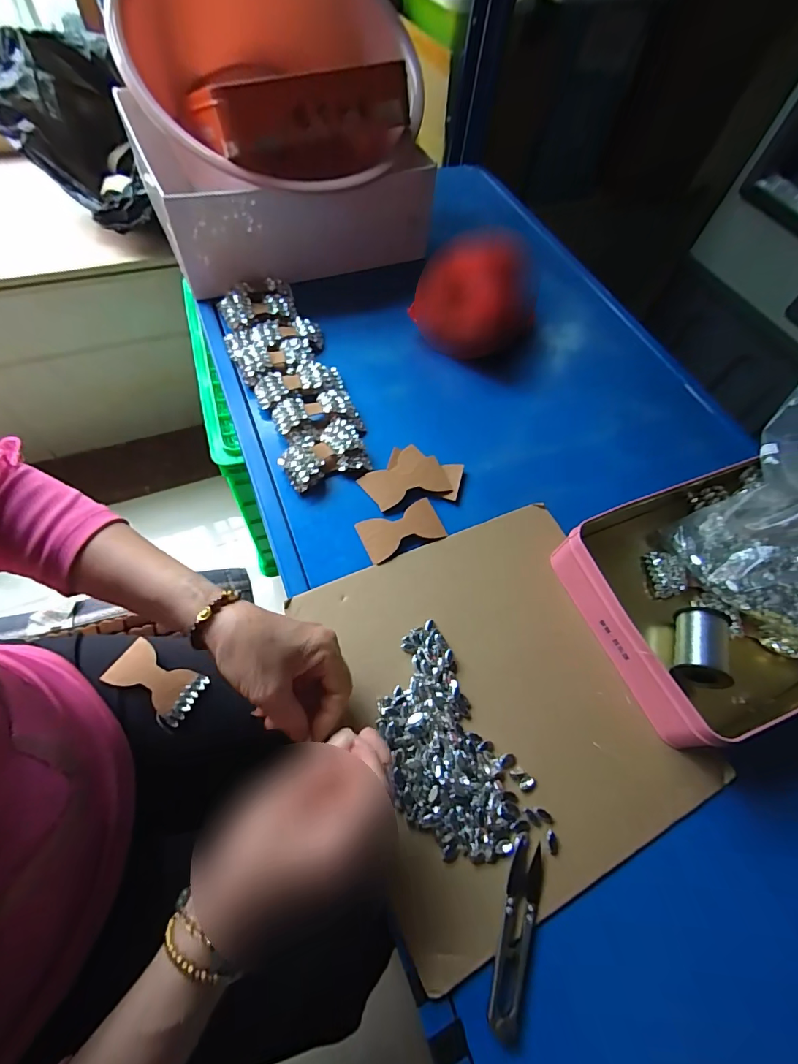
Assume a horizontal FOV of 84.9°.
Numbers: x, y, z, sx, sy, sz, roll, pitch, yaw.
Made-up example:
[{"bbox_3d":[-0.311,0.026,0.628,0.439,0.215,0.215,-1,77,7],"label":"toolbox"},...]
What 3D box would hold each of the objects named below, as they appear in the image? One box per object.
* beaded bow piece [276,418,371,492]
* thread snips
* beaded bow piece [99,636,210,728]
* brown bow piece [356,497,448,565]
[{"bbox_3d":[-0.078,-0.080,0.462,0.085,0.025,0.057,-22,63,-17],"label":"beaded bow piece"},{"bbox_3d":[0.078,0.265,0.289,0.022,0.005,0.097,18,59,6],"label":"thread snips"},{"bbox_3d":[-0.229,0.140,0.411,0.083,0.011,0.047,26,62,9],"label":"beaded bow piece"},{"bbox_3d":[0.003,-0.003,0.436,0.082,0.006,0.046,-21,68,-18],"label":"brown bow piece"}]

